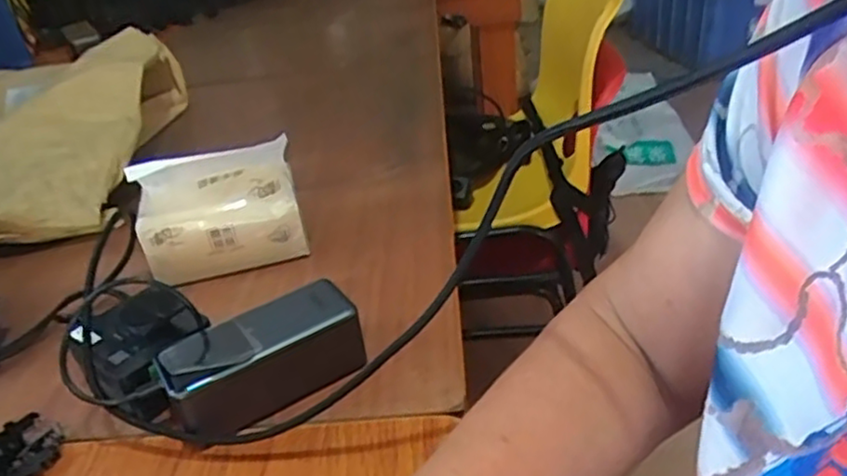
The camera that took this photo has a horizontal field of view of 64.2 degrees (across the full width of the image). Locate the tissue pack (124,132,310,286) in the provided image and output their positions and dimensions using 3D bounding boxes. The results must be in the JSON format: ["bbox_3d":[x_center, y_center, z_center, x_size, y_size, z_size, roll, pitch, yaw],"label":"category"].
[{"bbox_3d":[-0.175,-0.027,0.581,0.130,0.110,0.058,-14,34,-10],"label":"tissue pack"}]

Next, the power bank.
[{"bbox_3d":[-0.106,0.082,0.456,0.127,0.054,0.056,-24,37,-24],"label":"power bank"}]

